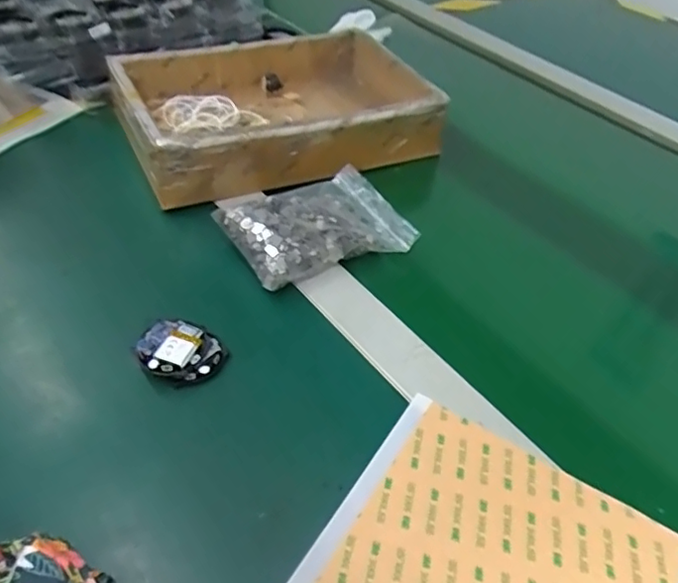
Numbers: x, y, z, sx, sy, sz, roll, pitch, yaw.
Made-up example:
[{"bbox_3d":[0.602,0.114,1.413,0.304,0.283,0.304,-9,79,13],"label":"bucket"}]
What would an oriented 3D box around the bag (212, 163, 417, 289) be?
[{"bbox_3d":[-0.016,-0.054,0.461,0.135,0.033,0.089,-23,50,-25],"label":"bag"}]

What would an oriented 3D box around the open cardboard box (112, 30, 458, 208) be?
[{"bbox_3d":[-0.062,-0.182,0.572,0.279,0.060,0.201,-16,47,-19],"label":"open cardboard box"}]

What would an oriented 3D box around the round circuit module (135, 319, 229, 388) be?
[{"bbox_3d":[-0.101,0.040,0.378,0.051,0.016,0.042,16,45,13],"label":"round circuit module"}]

